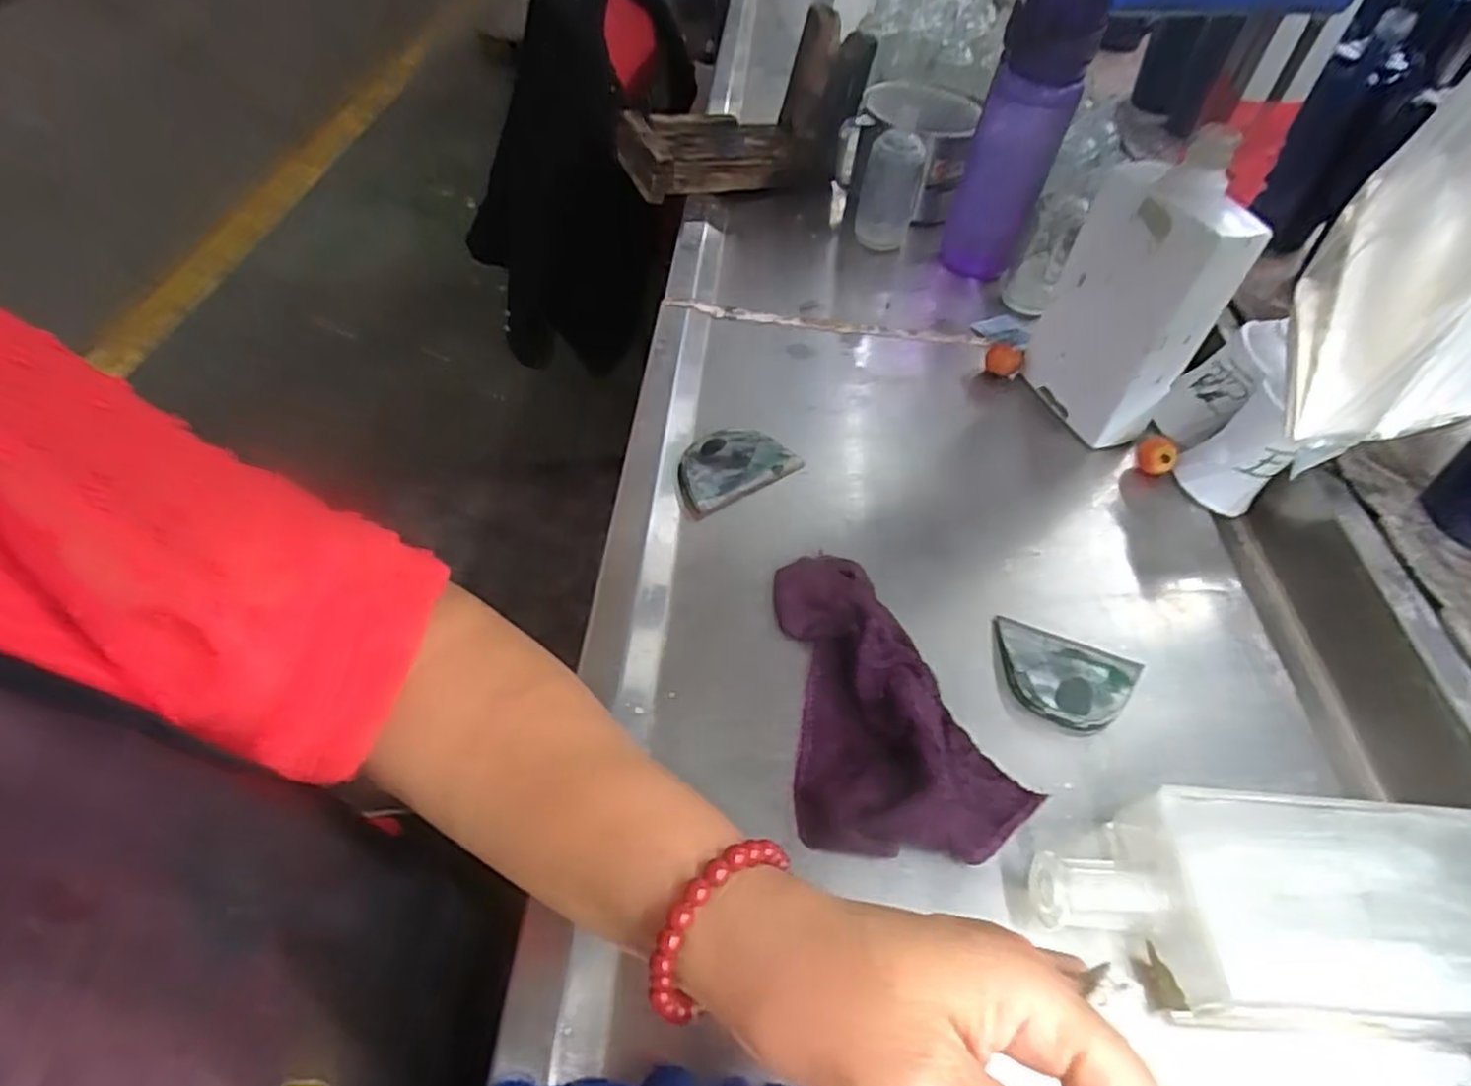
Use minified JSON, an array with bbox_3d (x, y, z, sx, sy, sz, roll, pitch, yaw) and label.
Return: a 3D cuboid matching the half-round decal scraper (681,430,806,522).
[{"bbox_3d":[-0.004,-0.054,0.520,0.091,0.016,0.053,-30,58,-25],"label":"half-round decal scraper"}]

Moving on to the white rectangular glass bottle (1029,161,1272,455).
[{"bbox_3d":[0.288,-0.171,0.540,0.056,0.178,0.111,-13,52,-13],"label":"white rectangular glass bottle"}]

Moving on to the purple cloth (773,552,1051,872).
[{"bbox_3d":[0.084,0.077,0.403,0.114,0.035,0.181,-3,50,-5],"label":"purple cloth"}]

